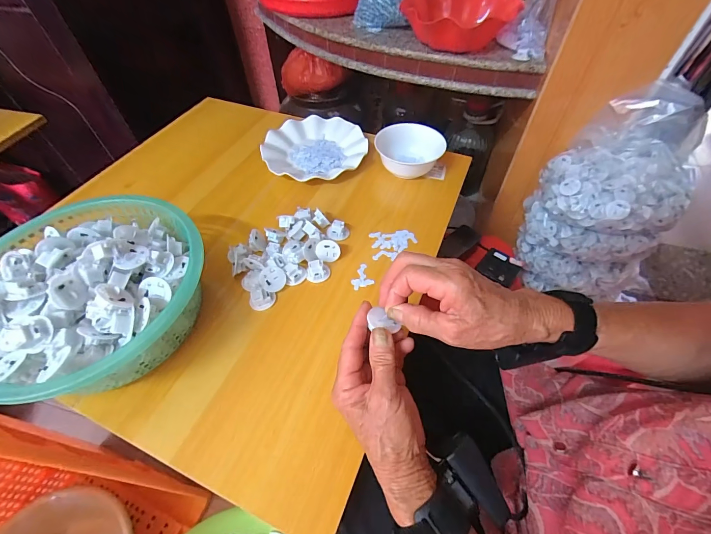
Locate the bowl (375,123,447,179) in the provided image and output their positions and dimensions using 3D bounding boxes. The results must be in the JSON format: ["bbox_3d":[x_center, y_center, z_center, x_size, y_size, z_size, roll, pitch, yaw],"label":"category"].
[{"bbox_3d":[0.090,-0.186,0.571,0.111,0.063,0.106,-1,54,1],"label":"bowl"}]

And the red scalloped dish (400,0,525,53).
[{"bbox_3d":[0.204,-0.496,0.666,0.211,0.062,0.239,23,58,18],"label":"red scalloped dish"}]

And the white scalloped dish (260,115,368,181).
[{"bbox_3d":[-0.072,-0.212,0.604,0.177,0.029,0.173,-1,54,1],"label":"white scalloped dish"}]

